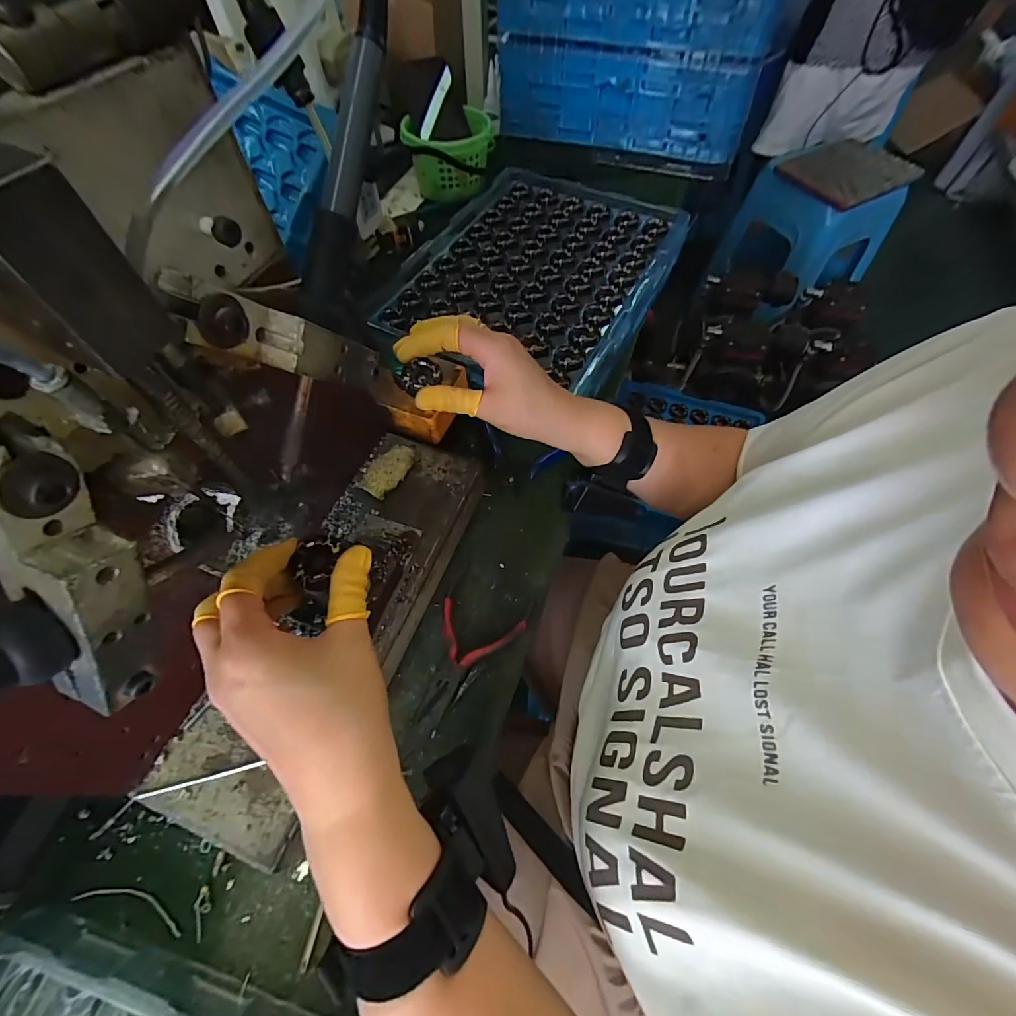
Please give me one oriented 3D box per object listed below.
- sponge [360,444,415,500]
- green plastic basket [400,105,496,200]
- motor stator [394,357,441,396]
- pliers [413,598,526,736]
[{"bbox_3d":[-0.099,-0.032,0.370,0.030,0.012,0.050,30,66,15],"label":"sponge"},{"bbox_3d":[-0.077,-0.503,0.640,0.126,0.079,0.115,-23,65,-11],"label":"green plastic basket"},{"bbox_3d":[-0.071,-0.104,0.349,0.034,0.014,0.026,-35,85,-1],"label":"motor stator"},{"bbox_3d":[-0.033,0.121,0.340,0.065,0.015,0.090,18,62,10],"label":"pliers"}]

